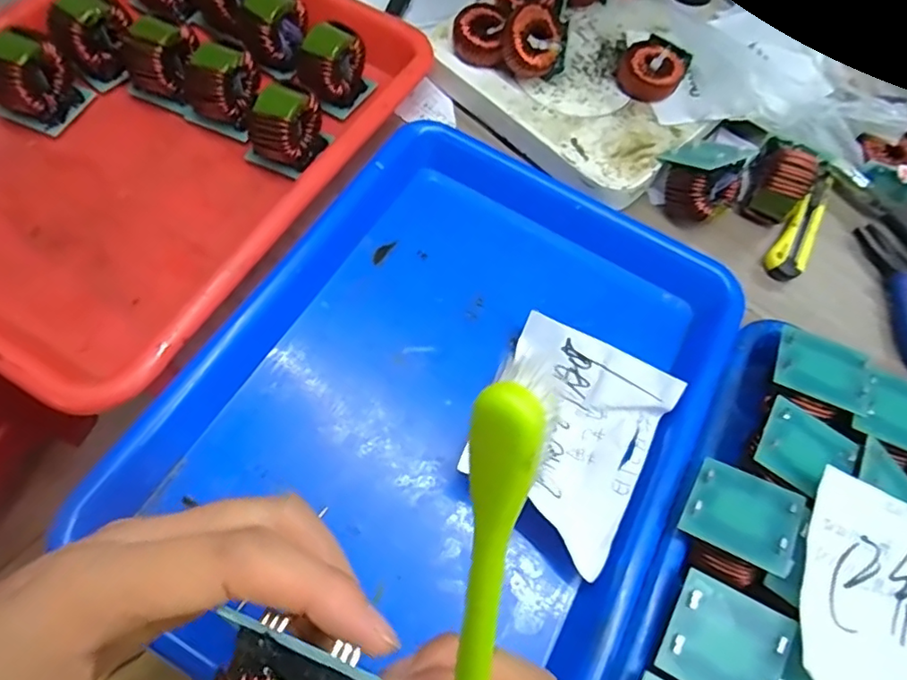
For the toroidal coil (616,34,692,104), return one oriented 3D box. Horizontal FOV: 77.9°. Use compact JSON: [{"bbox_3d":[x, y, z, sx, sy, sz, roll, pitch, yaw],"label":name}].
[{"bbox_3d":[0.146,-0.199,0.413,0.043,0.021,0.044,2,65,-5],"label":"toroidal coil"}]

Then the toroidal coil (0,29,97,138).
[{"bbox_3d":[-0.274,-0.170,0.361,0.041,0.050,0.049,24,64,5],"label":"toroidal coil"}]

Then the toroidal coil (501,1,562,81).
[{"bbox_3d":[0.053,-0.209,0.393,0.039,0.020,0.043,8,100,-23],"label":"toroidal coil"}]

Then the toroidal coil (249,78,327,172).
[{"bbox_3d":[-0.107,-0.137,0.362,0.025,0.051,0.045,32,66,9],"label":"toroidal coil"}]

